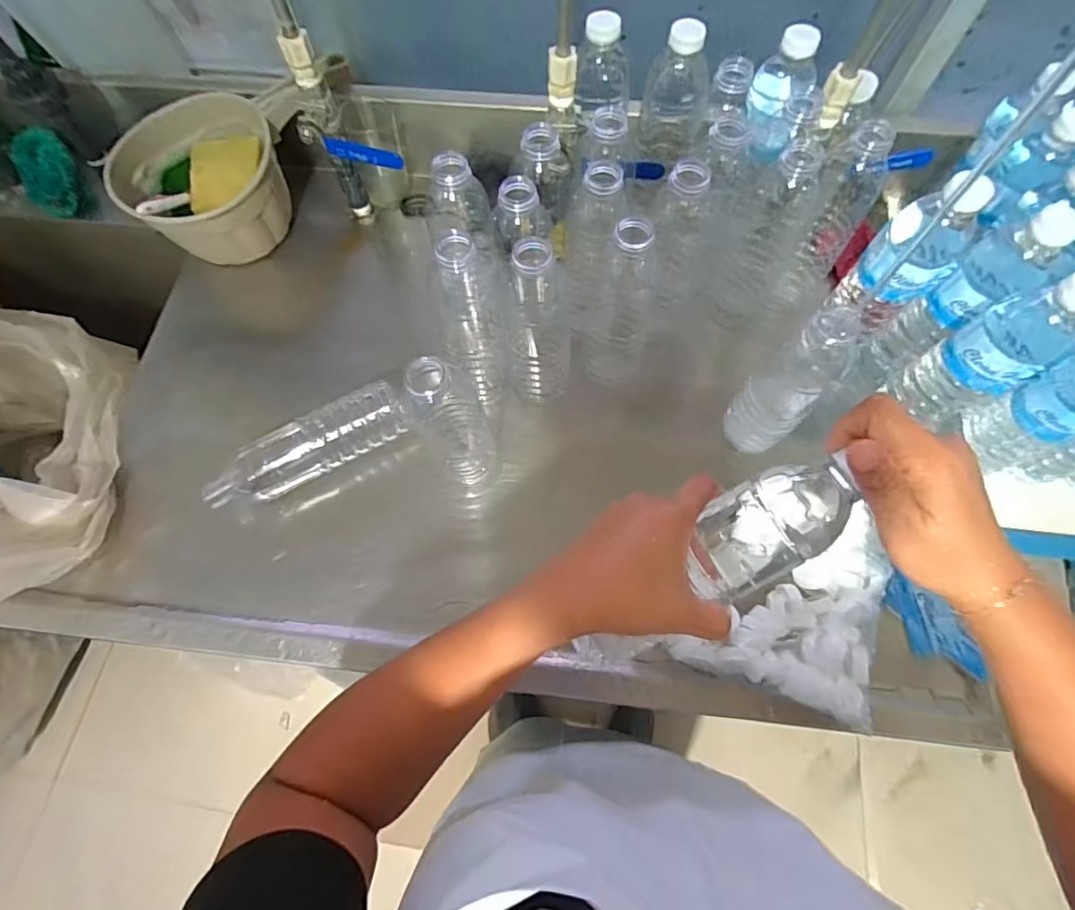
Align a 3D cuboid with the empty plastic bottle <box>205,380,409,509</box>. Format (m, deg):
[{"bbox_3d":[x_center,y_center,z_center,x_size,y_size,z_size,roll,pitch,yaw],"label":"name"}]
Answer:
[{"bbox_3d":[-0.230,-0.007,0.548,0.204,0.072,0.059,-24,70,-9],"label":"empty plastic bottle"}]

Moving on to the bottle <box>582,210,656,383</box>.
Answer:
[{"bbox_3d":[0.080,-0.142,0.505,0.052,0.195,0.064,11,69,5],"label":"bottle"}]

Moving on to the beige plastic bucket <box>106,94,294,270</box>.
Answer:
[{"bbox_3d":[-0.378,-0.308,0.621,0.178,0.094,0.163,0,68,1],"label":"beige plastic bucket"}]

